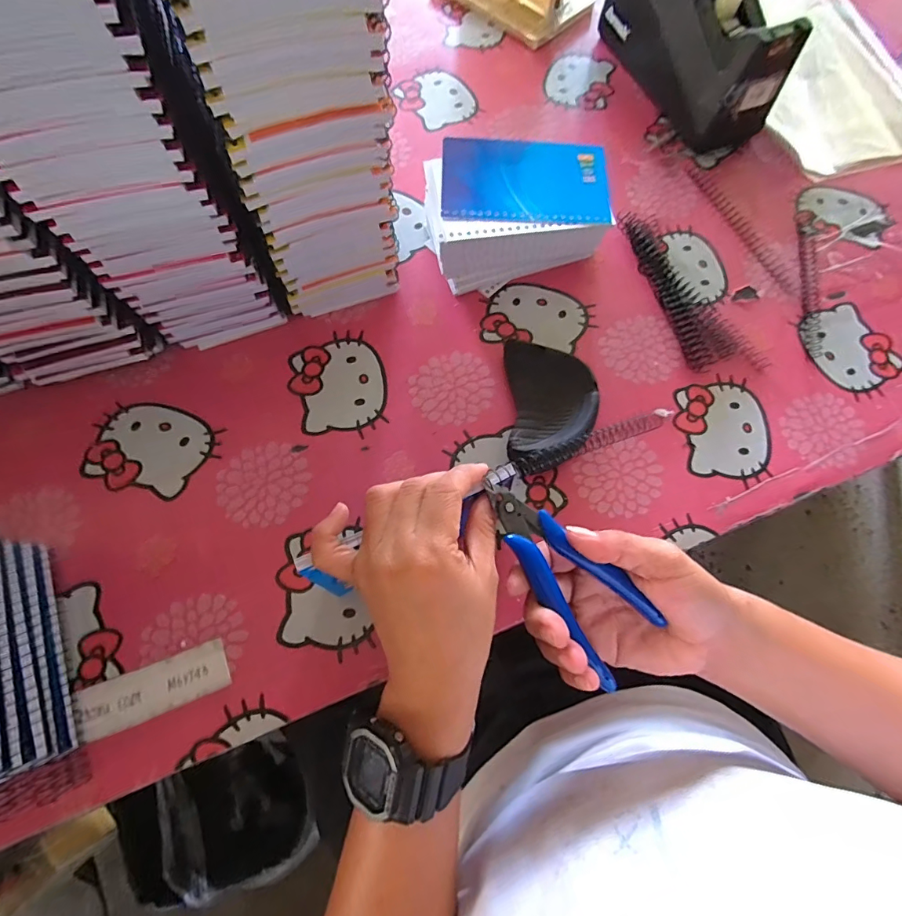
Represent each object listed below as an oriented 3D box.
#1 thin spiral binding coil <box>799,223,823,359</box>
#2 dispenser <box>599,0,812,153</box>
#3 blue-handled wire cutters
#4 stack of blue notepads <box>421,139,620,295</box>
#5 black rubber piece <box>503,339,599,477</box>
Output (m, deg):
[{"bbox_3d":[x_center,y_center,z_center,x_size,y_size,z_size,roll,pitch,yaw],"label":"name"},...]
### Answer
[{"bbox_3d":[0.320,-0.152,0.401,0.016,0.007,0.136,10,72,1],"label":"thin spiral binding coil"},{"bbox_3d":[0.233,-0.412,0.424,0.073,0.120,0.199,-24,74,-9],"label":"dispenser"},{"bbox_3d":[0.062,0.061,0.247,0.047,0.011,0.118,-40,84,-13],"label":"blue-handled wire cutters"},{"bbox_3d":[0.052,-0.203,0.381,0.142,0.061,0.097,-2,72,-3],"label":"stack of blue notepads"},{"bbox_3d":[0.076,-0.039,0.349,0.066,0.021,0.103,1,72,-2],"label":"black rubber piece"}]

